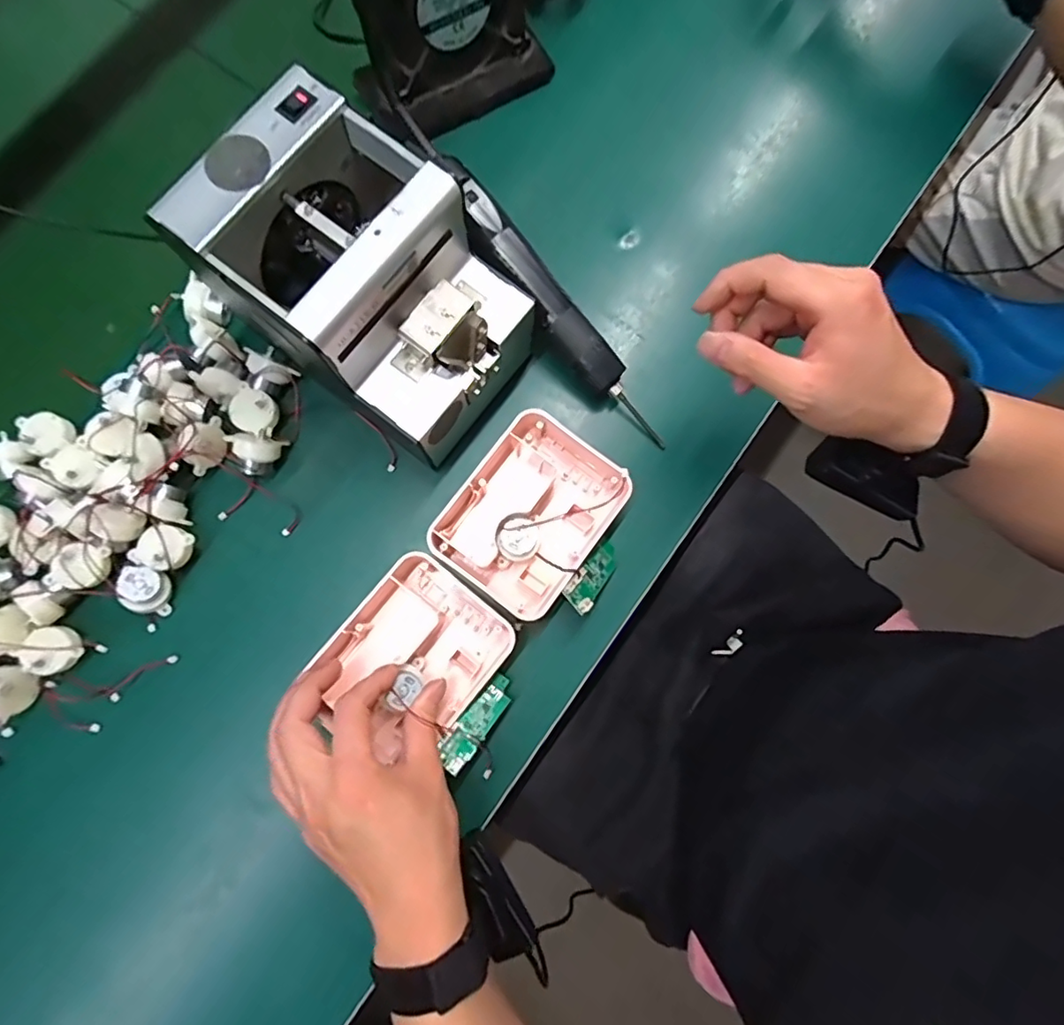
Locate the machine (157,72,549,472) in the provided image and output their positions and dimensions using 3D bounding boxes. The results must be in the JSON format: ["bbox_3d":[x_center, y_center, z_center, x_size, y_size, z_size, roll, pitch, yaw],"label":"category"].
[{"bbox_3d":[-0.100,-0.141,0.358,0.176,0.128,0.132,41,82,7],"label":"machine"}]

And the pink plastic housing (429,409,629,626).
[{"bbox_3d":[-0.001,0.001,0.408,0.102,0.044,0.129,36,82,7],"label":"pink plastic housing"}]

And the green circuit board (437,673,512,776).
[{"bbox_3d":[-0.037,0.142,0.378,0.022,0.004,0.069,33,58,6],"label":"green circuit board"}]

